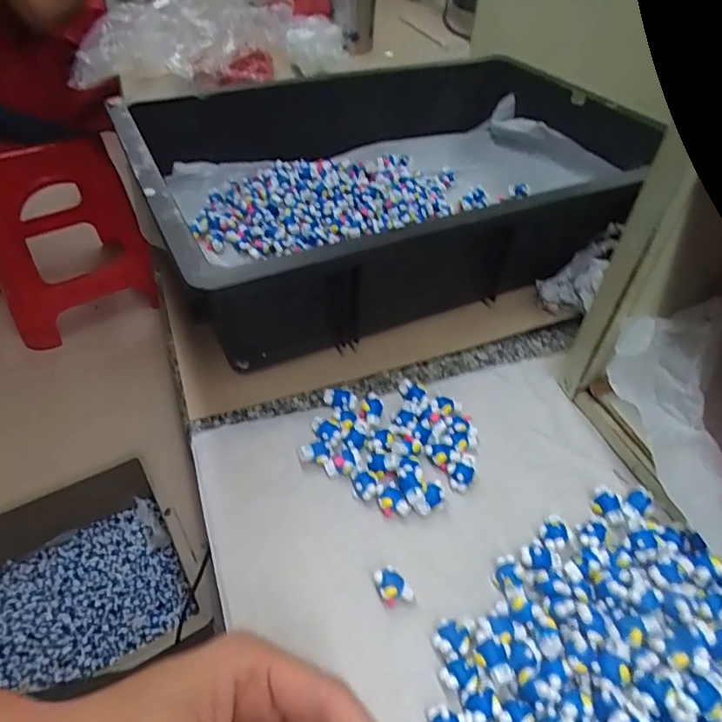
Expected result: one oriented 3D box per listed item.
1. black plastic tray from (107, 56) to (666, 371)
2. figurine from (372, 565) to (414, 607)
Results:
[{"bbox_3d":[0.026,-0.162,0.483,0.421,0.101,0.313,-16,47,-21],"label":"black plastic tray"},{"bbox_3d":[0.016,0.118,0.272,0.015,0.017,0.019,-17,47,-21],"label":"figurine"}]

